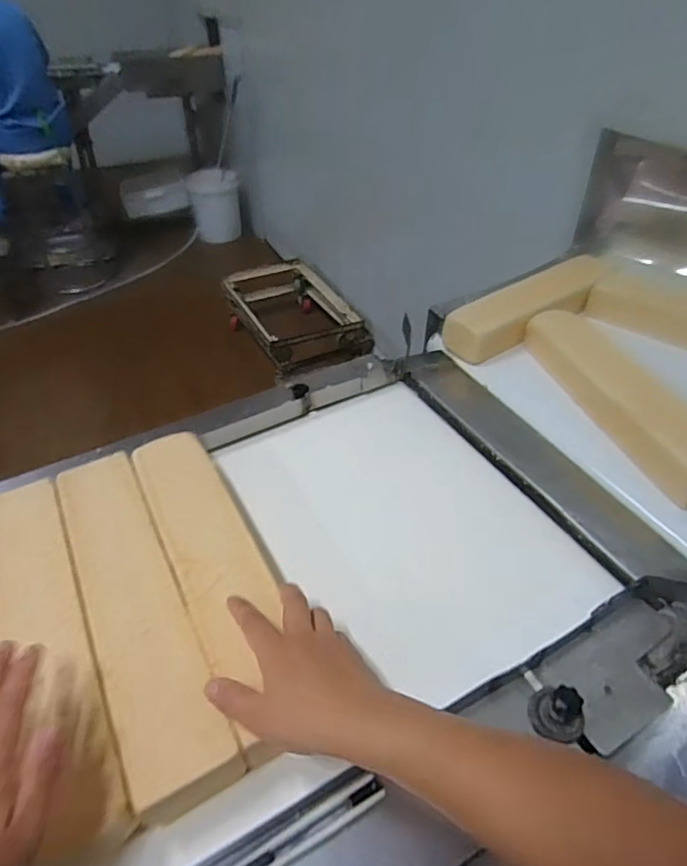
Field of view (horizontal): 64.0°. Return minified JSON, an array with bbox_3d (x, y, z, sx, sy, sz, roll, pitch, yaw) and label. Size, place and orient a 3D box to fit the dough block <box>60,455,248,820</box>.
[{"bbox_3d":[-0.191,0.155,0.502,0.082,0.050,0.361,-20,45,-21],"label":"dough block"}]

